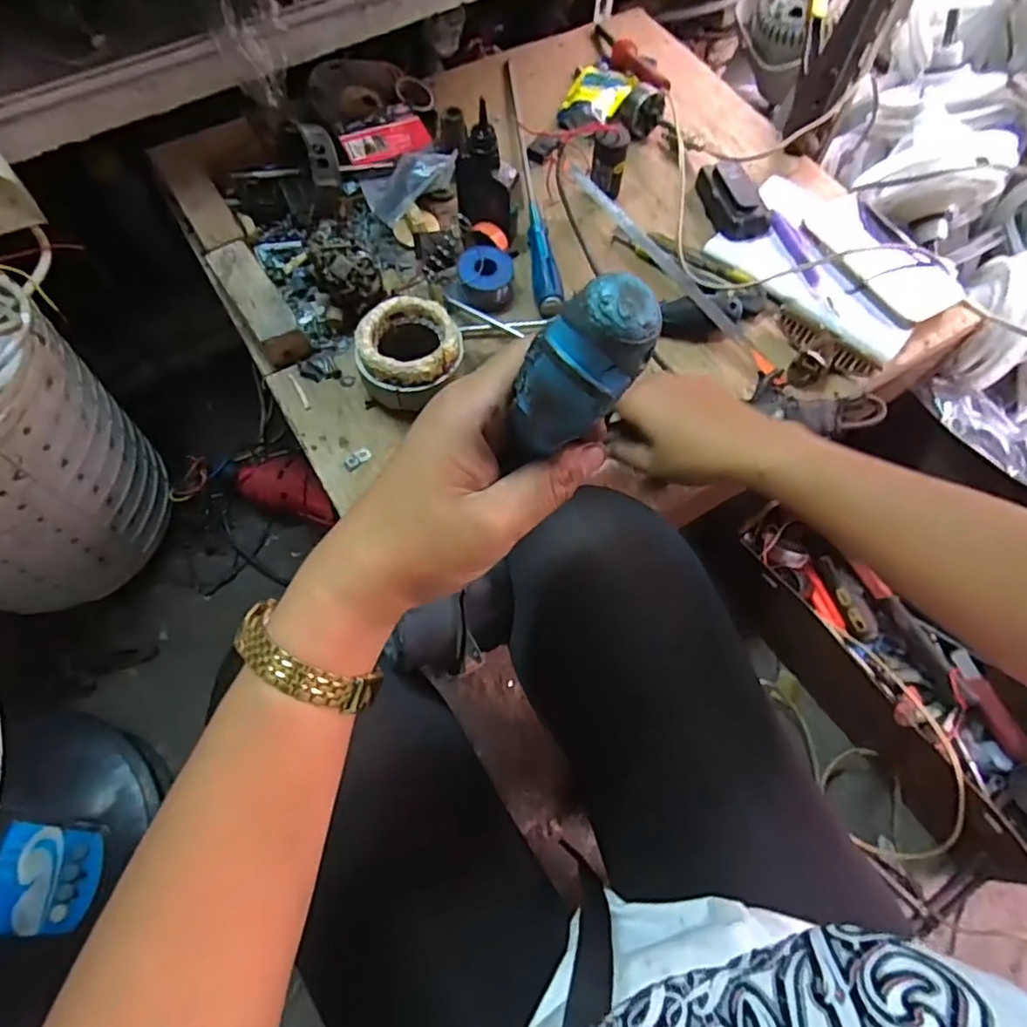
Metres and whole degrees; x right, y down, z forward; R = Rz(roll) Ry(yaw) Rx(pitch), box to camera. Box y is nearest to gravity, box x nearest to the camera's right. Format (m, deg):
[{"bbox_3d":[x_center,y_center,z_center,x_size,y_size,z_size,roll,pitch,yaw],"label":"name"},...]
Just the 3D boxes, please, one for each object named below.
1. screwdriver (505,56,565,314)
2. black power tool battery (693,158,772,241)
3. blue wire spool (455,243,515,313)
[{"bbox_3d":[0.012,-0.368,0.662,0.024,0.026,0.384,-6,67,-5],"label":"screwdriver"},{"bbox_3d":[0.228,-0.329,0.644,0.049,0.032,0.103,-13,68,-8],"label":"black power tool battery"},{"bbox_3d":[-0.028,-0.229,0.601,0.052,0.044,0.053,-18,69,-10],"label":"blue wire spool"}]

